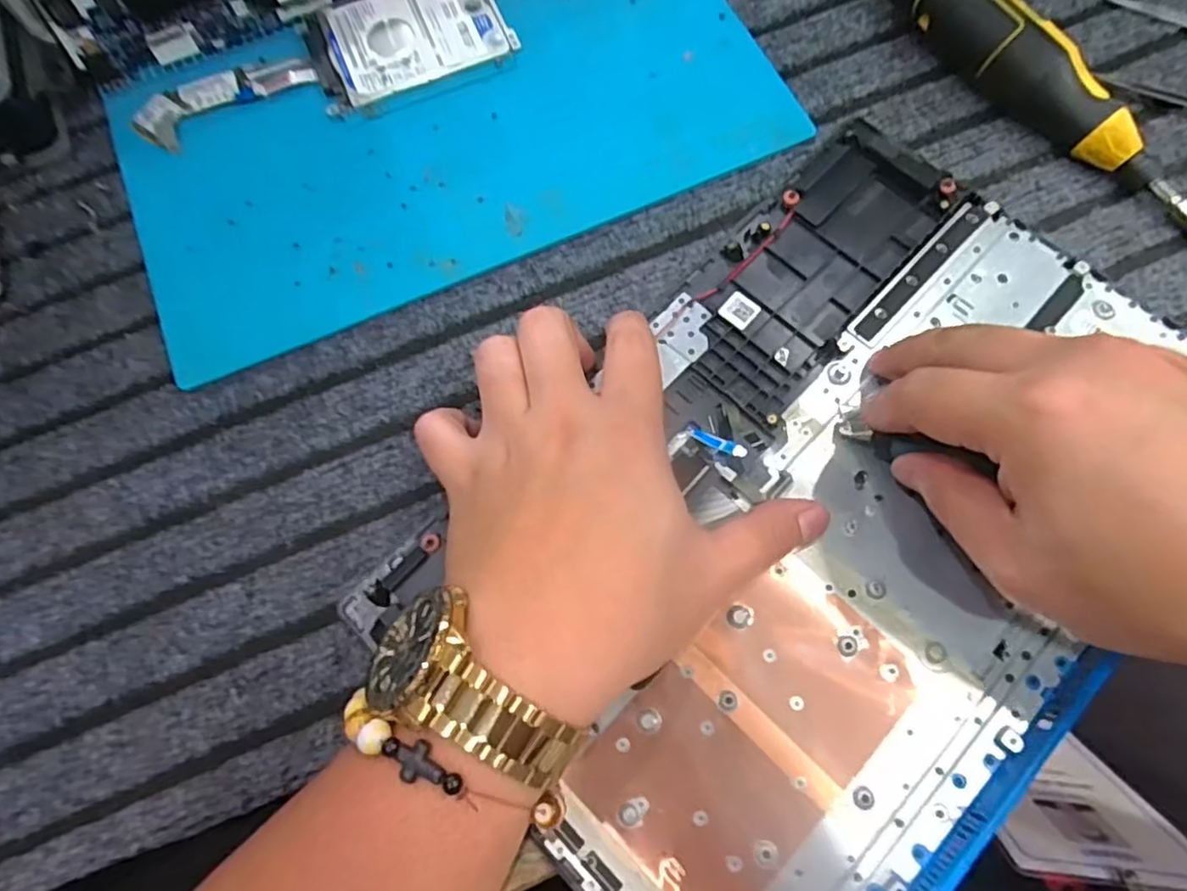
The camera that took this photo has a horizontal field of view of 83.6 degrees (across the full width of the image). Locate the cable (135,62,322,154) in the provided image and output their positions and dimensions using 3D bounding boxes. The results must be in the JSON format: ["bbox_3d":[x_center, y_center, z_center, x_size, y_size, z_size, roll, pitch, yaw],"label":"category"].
[{"bbox_3d":[-0.208,-0.197,0.373,0.099,0.006,0.039,-29,72,-7],"label":"cable"}]

